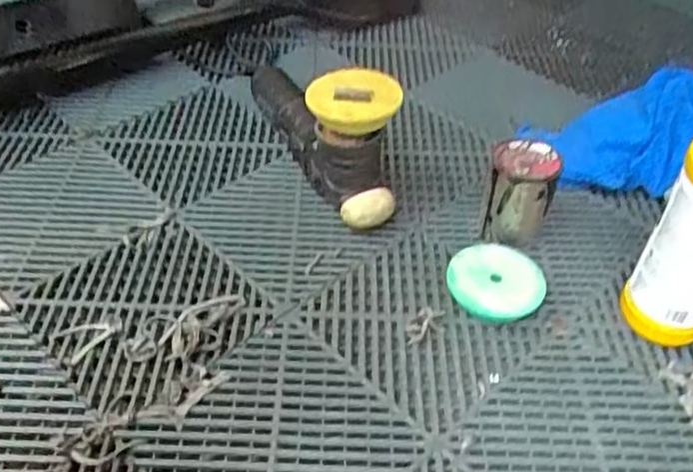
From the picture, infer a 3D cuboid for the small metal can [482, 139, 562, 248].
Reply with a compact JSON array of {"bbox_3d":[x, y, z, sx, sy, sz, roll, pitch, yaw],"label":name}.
[{"bbox_3d":[0.193,-0.044,0.773,0.070,0.104,0.071,12,44,11],"label":"small metal can"}]

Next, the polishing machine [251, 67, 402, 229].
[{"bbox_3d":[-0.041,-0.151,0.866,0.095,0.158,0.330,-17,34,-20],"label":"polishing machine"}]

